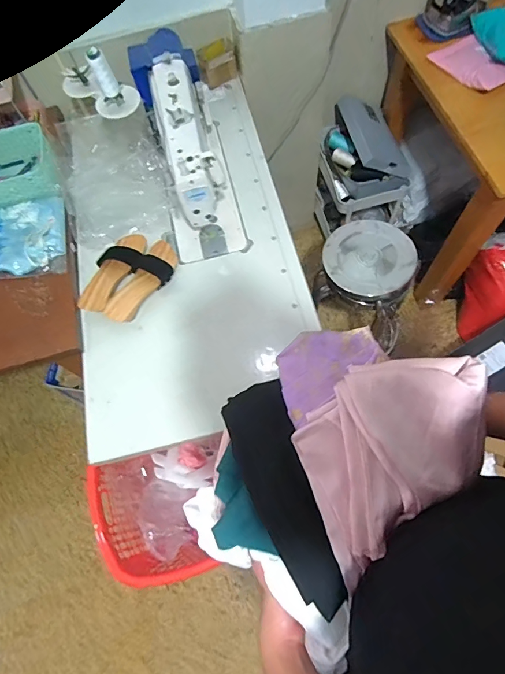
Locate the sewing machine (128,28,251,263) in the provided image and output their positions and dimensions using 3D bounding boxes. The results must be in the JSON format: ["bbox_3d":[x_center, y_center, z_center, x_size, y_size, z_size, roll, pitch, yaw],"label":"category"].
[{"bbox_3d":[-0.156,-0.451,0.973,0.192,0.220,0.473,-17,69,-3],"label":"sewing machine"}]

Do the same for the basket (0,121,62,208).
[{"bbox_3d":[-0.658,-0.440,1.041,0.259,0.077,0.226,-20,68,-4],"label":"basket"}]

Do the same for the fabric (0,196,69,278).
[{"bbox_3d":[-0.597,-0.242,0.985,0.257,0.032,0.210,-12,67,-1],"label":"fabric"}]

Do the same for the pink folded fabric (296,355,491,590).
[{"bbox_3d":[0.159,0.118,0.450,0.246,0.100,0.161,-36,69,-17],"label":"pink folded fabric"}]

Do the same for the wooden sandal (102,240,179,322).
[{"bbox_3d":[-0.257,-0.132,0.940,0.087,0.048,0.230,28,73,14],"label":"wooden sandal"}]

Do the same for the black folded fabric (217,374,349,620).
[{"bbox_3d":[0.037,0.178,0.464,0.079,0.026,0.252,-18,67,-10],"label":"black folded fabric"}]

